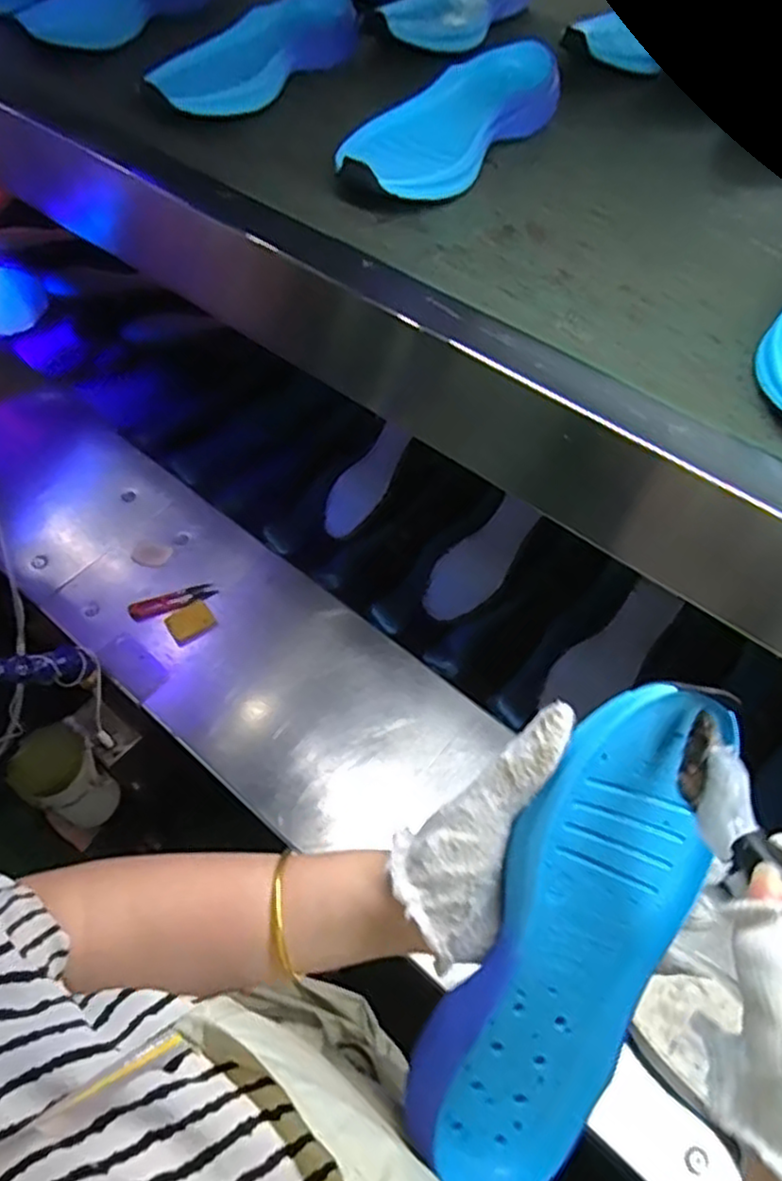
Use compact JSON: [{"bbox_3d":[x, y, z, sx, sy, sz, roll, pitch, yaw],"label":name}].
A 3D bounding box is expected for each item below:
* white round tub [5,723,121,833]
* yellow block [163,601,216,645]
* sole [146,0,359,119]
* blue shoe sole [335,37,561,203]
[{"bbox_3d":[-0.372,0.218,0.801,0.090,0.097,0.081,33,62,21],"label":"white round tub"},{"bbox_3d":[-0.234,0.036,0.811,0.051,0.007,0.040,-32,61,-19],"label":"yellow block"},{"bbox_3d":[-0.118,-0.492,0.641,0.076,0.037,0.260,31,62,20],"label":"sole"},{"bbox_3d":[0.048,-0.384,0.574,0.099,0.041,0.257,27,60,18],"label":"blue shoe sole"}]

